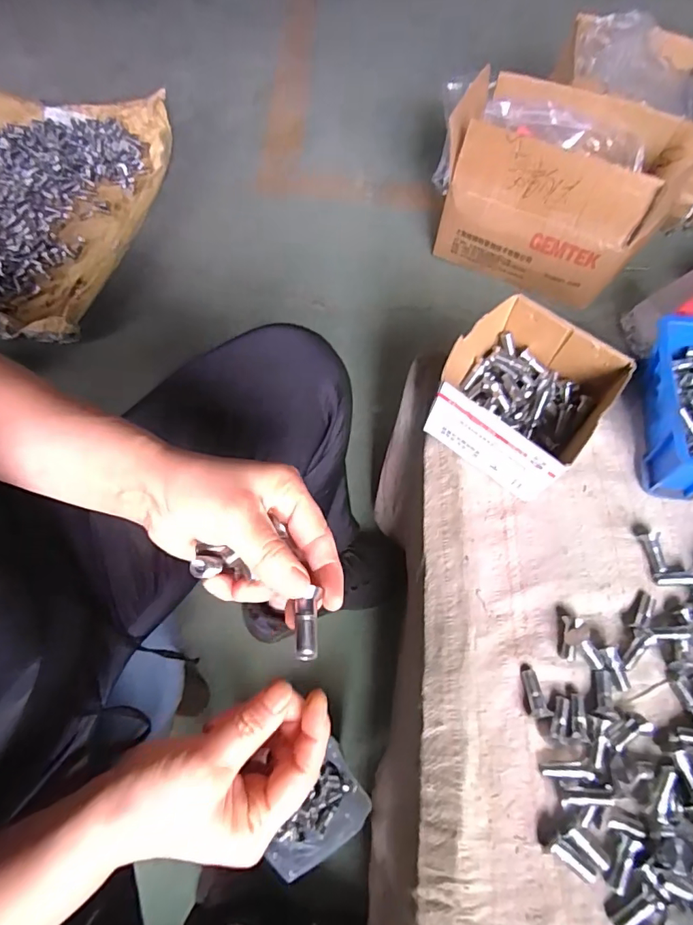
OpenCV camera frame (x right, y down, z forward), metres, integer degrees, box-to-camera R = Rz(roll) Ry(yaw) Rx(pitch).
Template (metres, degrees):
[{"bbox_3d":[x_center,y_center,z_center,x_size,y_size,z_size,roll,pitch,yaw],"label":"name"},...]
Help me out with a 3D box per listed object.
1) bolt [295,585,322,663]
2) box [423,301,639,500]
[{"bbox_3d":[-0.020,0.083,0.250,0.012,0.009,0.034,2,48,-1],"label":"bolt"},{"bbox_3d":[0.170,-0.066,0.484,0.138,0.077,0.145,37,68,16],"label":"box"}]

